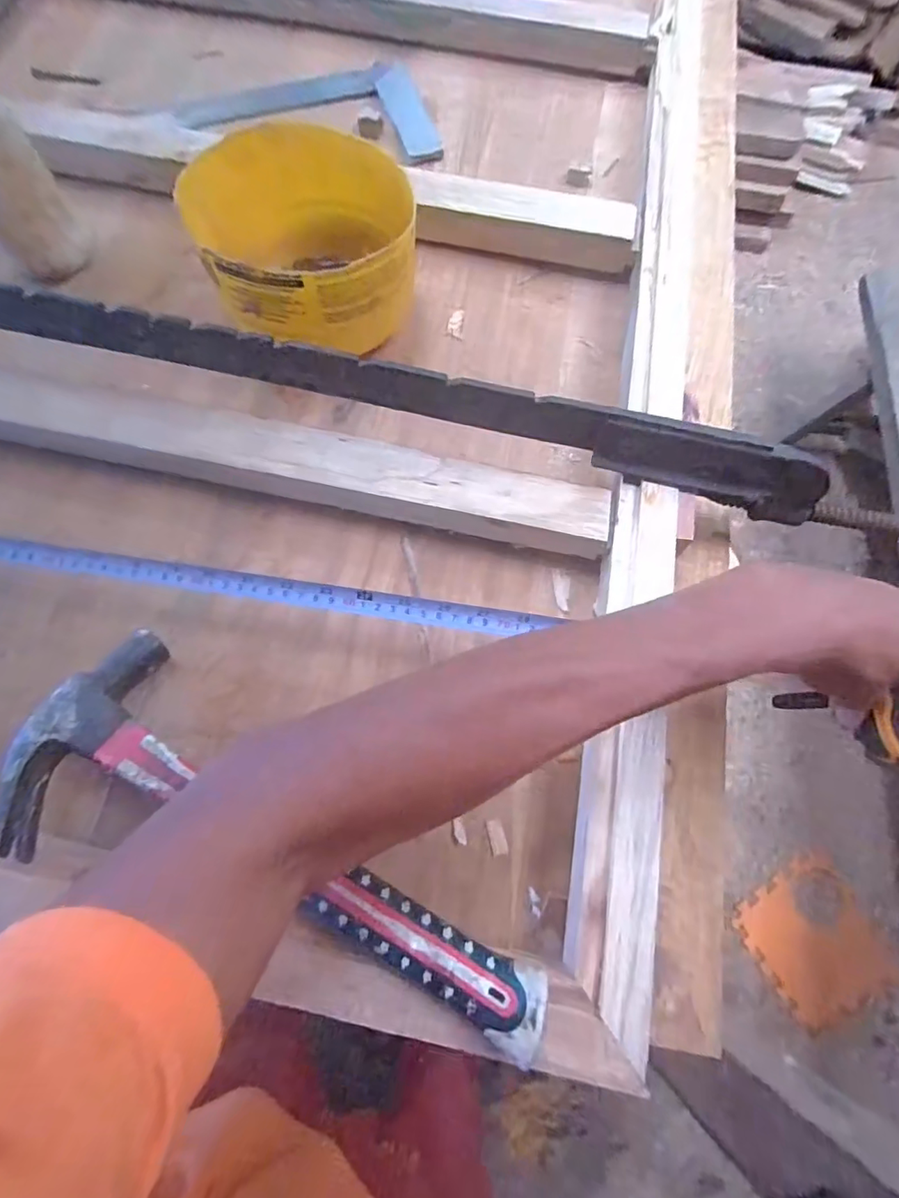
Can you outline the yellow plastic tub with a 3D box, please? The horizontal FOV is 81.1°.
[{"bbox_3d":[-0.109,-0.282,0.423,0.150,0.103,0.165,1,71,-2],"label":"yellow plastic tub"}]

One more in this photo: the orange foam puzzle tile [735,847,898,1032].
[{"bbox_3d":[0.839,0.776,1.211,0.260,0.016,0.276,-30,62,3],"label":"orange foam puzzle tile"}]

